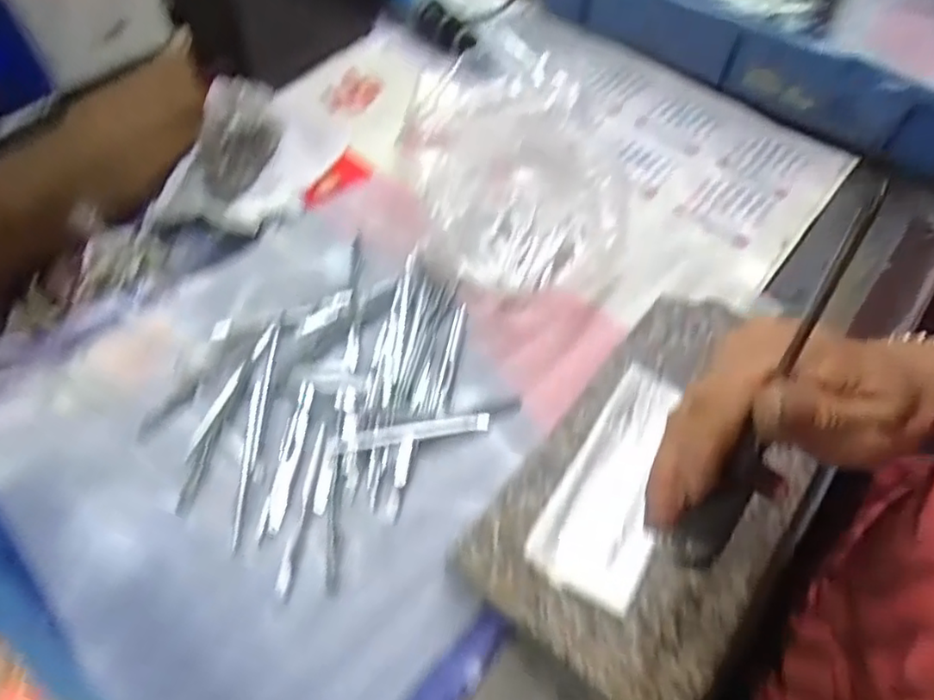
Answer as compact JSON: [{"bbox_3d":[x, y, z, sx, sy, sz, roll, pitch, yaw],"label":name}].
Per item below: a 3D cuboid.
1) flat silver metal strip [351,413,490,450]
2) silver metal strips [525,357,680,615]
[{"bbox_3d":[-0.029,0.051,0.394,0.086,0.007,0.011,-9,59,-7],"label":"flat silver metal strip"},{"bbox_3d":[0.087,0.069,0.351,0.056,0.009,0.134,29,66,12],"label":"silver metal strips"}]

